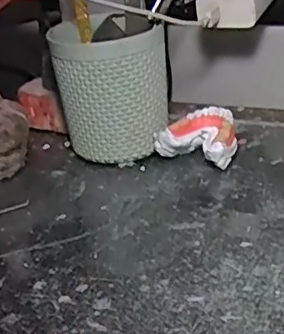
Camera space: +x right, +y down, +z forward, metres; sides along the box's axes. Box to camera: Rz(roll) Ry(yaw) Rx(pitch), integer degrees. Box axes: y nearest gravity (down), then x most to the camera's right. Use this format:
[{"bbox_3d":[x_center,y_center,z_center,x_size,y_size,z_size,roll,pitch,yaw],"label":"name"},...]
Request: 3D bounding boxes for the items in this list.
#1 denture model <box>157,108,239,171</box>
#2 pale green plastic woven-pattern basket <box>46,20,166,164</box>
[{"bbox_3d":[0.050,-0.024,0.504,0.060,0.035,0.052,11,33,30],"label":"denture model"},{"bbox_3d":[-0.024,-0.063,0.514,0.089,0.110,0.079,-8,28,-2],"label":"pale green plastic woven-pattern basket"}]

